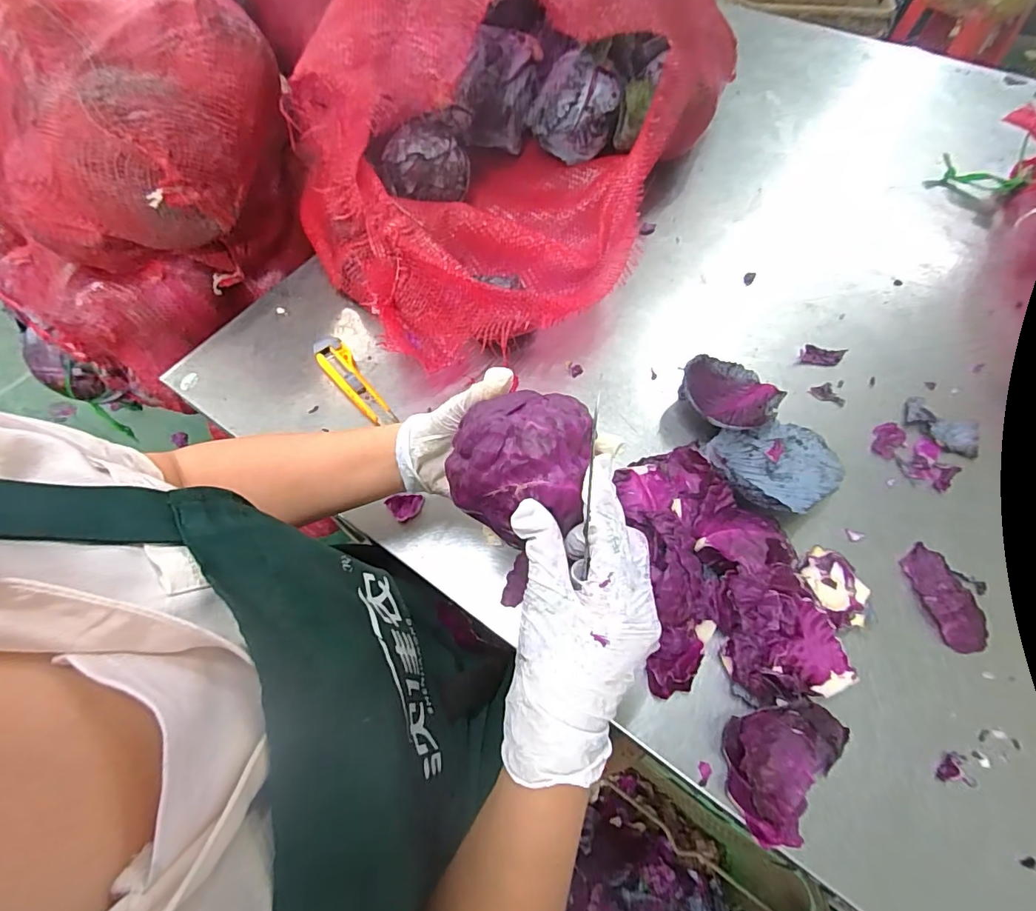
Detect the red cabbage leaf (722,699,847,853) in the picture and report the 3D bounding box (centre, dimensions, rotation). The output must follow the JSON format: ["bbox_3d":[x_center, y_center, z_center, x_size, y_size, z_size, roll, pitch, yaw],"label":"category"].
[{"bbox_3d":[0.205,0.244,0.383,0.075,0.033,0.104,28,67,15],"label":"red cabbage leaf"}]

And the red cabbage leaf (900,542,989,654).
[{"bbox_3d":[0.397,0.131,0.449,0.042,0.010,0.094,-10,63,-3],"label":"red cabbage leaf"}]

